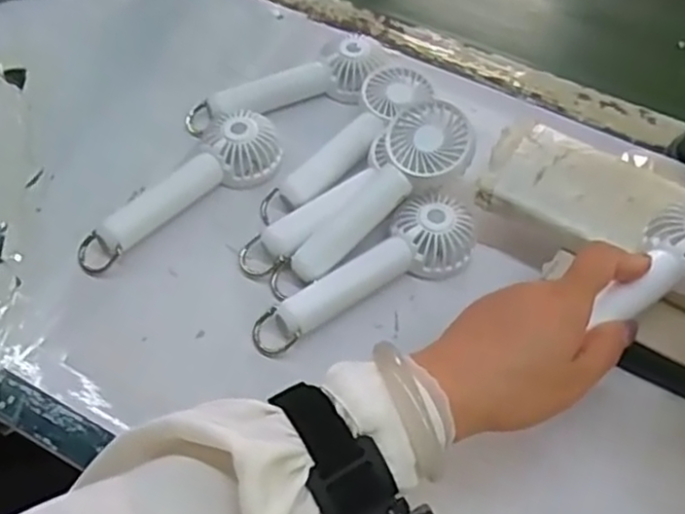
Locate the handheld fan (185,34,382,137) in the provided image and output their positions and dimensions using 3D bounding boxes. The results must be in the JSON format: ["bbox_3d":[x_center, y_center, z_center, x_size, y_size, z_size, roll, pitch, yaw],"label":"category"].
[{"bbox_3d":[-0.042,-0.127,0.549,0.155,0.030,0.048,-20,59,-15],"label":"handheld fan"}]

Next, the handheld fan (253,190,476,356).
[{"bbox_3d":[0.012,0.006,0.464,0.157,0.032,0.053,-23,59,-17],"label":"handheld fan"}]

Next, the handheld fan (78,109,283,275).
[{"bbox_3d":[-0.114,-0.051,0.495,0.161,0.032,0.048,-33,63,-22],"label":"handheld fan"}]

